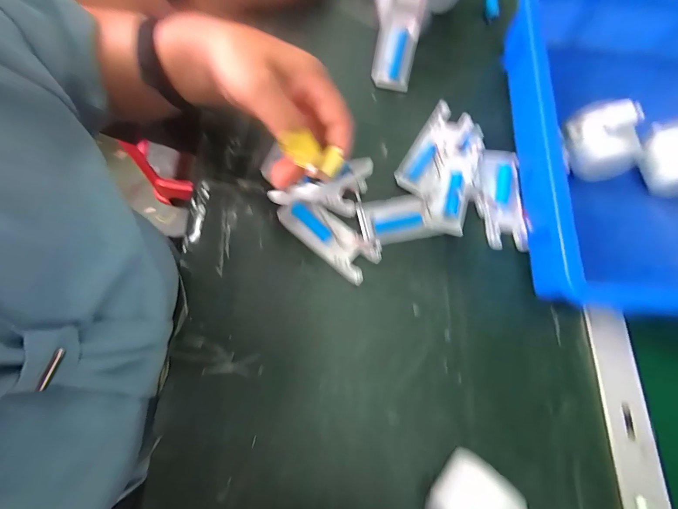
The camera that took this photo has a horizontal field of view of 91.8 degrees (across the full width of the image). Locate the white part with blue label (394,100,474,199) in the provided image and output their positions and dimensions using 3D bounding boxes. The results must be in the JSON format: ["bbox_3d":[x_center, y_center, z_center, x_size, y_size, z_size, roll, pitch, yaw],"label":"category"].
[{"bbox_3d":[0.103,-0.115,0.363,0.043,0.025,0.105,32,74,7],"label":"white part with blue label"}]

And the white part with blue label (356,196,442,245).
[{"bbox_3d":[0.059,-0.037,0.347,0.072,0.010,0.048,-8,74,-5],"label":"white part with blue label"}]

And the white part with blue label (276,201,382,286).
[{"bbox_3d":[-0.011,-0.018,0.335,0.107,0.012,0.043,40,75,9],"label":"white part with blue label"}]

